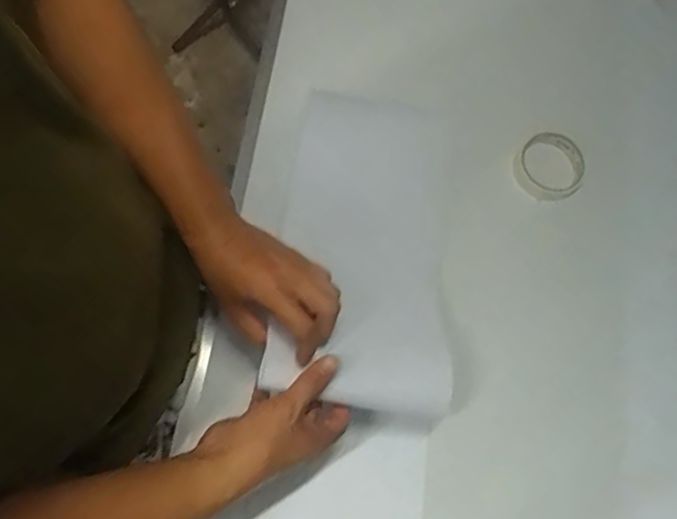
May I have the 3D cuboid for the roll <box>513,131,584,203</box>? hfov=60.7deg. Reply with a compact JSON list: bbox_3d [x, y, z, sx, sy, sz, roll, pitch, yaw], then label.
[{"bbox_3d":[0.271,-0.118,0.744,0.090,0.023,0.085,1,72,-2],"label":"roll"}]

